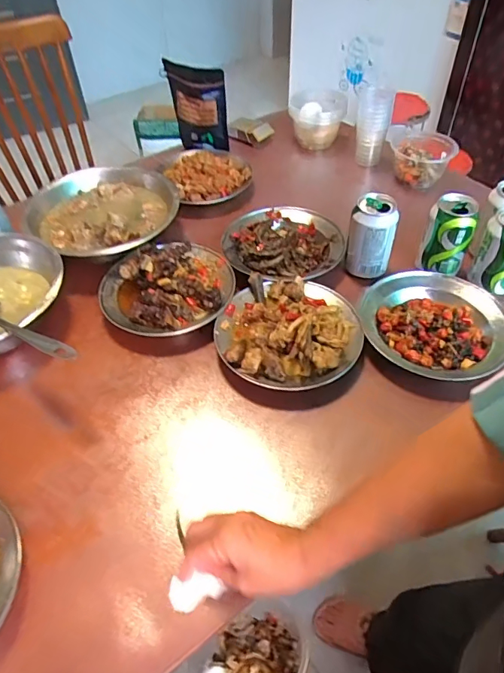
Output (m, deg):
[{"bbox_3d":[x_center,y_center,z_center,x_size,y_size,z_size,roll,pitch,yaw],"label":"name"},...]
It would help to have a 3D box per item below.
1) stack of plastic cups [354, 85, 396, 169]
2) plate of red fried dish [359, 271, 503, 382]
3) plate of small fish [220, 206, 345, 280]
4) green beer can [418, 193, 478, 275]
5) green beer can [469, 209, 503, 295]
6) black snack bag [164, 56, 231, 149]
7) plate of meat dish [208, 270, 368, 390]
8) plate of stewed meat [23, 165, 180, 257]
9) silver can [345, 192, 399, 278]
[{"bbox_3d":[0.234,-0.409,0.907,0.062,0.134,0.056,11,49,11],"label":"stack of plastic cups"},{"bbox_3d":[0.242,-0.015,0.622,0.184,0.034,0.178,-1,48,1],"label":"plate of red fried dish"},{"bbox_3d":[0.049,-0.149,0.736,0.179,0.050,0.175,-1,48,1],"label":"plate of small fish"},{"bbox_3d":[0.280,-0.143,0.666,0.060,0.101,0.060,-1,48,1],"label":"green beer can"},{"bbox_3d":[0.350,-0.122,0.646,0.059,0.095,0.065,19,51,18],"label":"green beer can"},{"bbox_3d":[-0.104,-0.441,0.896,0.119,0.161,0.037,16,57,17],"label":"black snack bag"},{"bbox_3d":[0.048,-0.012,0.610,0.185,0.051,0.177,-1,48,1],"label":"plate of meat dish"},{"bbox_3d":[-0.233,-0.209,0.760,0.210,0.055,0.212,-1,48,1],"label":"plate of stewed meat"},{"bbox_3d":[0.175,-0.144,0.683,0.066,0.109,0.056,11,49,11],"label":"silver can"}]

